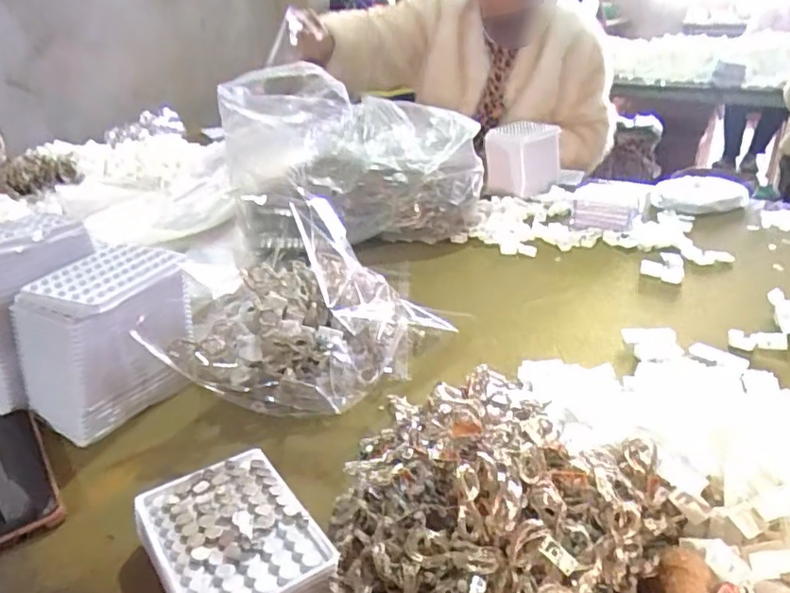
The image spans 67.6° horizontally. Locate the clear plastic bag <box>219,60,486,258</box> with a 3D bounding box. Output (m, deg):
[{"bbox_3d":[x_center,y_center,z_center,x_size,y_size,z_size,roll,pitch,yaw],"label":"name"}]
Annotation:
[{"bbox_3d":[-0.058,-0.218,0.947,0.401,0.244,0.212,-10,28,-16],"label":"clear plastic bag"}]

